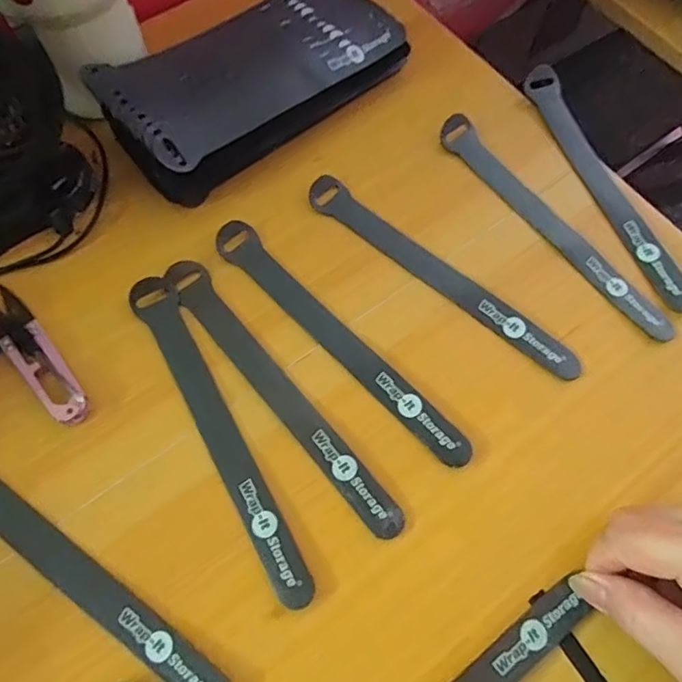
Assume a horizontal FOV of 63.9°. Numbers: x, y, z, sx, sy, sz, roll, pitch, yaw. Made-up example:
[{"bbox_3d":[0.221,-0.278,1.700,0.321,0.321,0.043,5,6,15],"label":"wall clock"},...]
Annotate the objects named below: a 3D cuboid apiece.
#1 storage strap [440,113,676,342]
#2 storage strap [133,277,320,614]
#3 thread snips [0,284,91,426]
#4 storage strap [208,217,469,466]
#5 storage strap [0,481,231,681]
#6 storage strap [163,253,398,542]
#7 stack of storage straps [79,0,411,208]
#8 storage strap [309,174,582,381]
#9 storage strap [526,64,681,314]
[{"bbox_3d":[0.134,-0.076,0.349,0.022,0.009,0.194,-38,74,-8],"label":"storage strap"},{"bbox_3d":[-0.067,0.046,0.296,0.023,0.005,0.196,-28,71,-13],"label":"storage strap"},{"bbox_3d":[-0.175,0.005,0.308,0.022,0.010,0.102,-39,74,-16],"label":"thread snips"},{"bbox_3d":[-0.003,-0.003,0.315,0.024,0.010,0.193,-41,73,-15],"label":"storage strap"},{"bbox_3d":[-0.132,0.113,0.267,0.194,0.008,0.023,35,71,12],"label":"storage strap"},{"bbox_3d":[-0.035,0.026,0.305,0.020,0.004,0.196,-37,73,-15],"label":"storage strap"},{"bbox_3d":[-0.057,-0.174,0.365,0.098,0.043,0.201,42,72,14],"label":"stack of storage straps"},{"bbox_3d":[0.058,-0.040,0.335,0.195,0.005,0.023,40,72,14],"label":"storage strap"},{"bbox_3d":[0.174,-0.105,0.358,0.022,0.013,0.192,-19,69,-9],"label":"storage strap"}]

